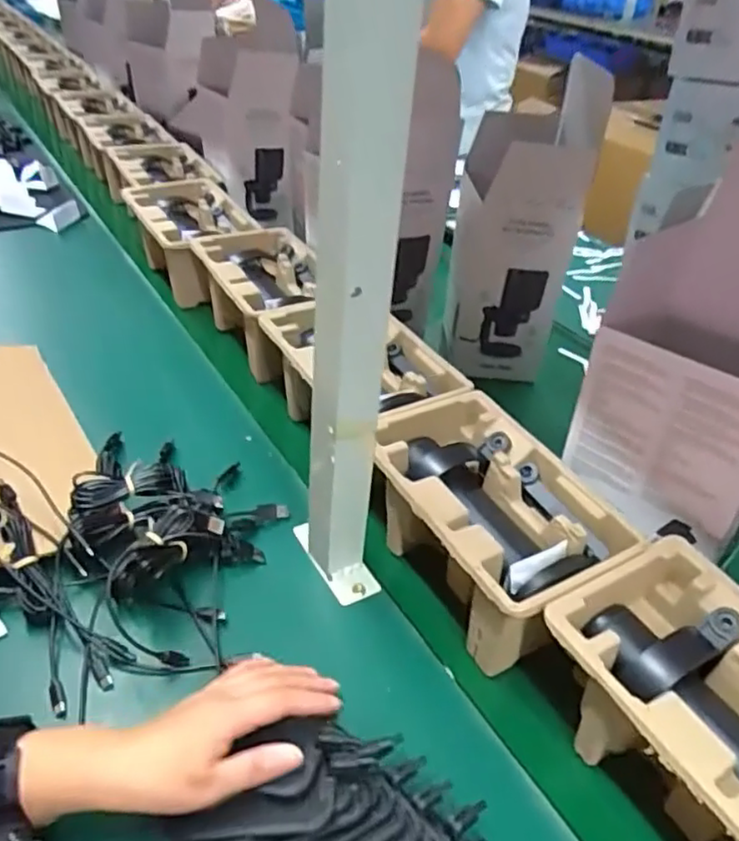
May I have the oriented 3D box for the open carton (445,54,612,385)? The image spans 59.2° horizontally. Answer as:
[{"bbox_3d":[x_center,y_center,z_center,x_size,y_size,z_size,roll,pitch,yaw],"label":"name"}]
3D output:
[{"bbox_3d":[0.175,-0.242,0.823,0.142,0.334,0.172,9,37,5],"label":"open carton"}]

